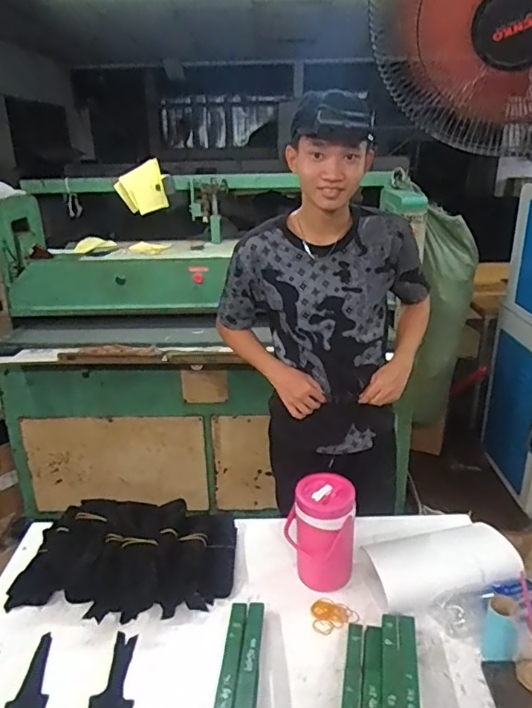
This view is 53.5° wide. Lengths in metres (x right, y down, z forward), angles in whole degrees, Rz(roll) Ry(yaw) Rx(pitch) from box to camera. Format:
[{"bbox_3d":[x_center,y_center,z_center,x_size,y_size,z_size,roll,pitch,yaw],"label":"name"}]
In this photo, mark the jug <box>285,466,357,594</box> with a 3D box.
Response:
[{"bbox_3d":[0.136,0.432,1.265,0.128,0.268,0.134,-1,22,0],"label":"jug"}]

